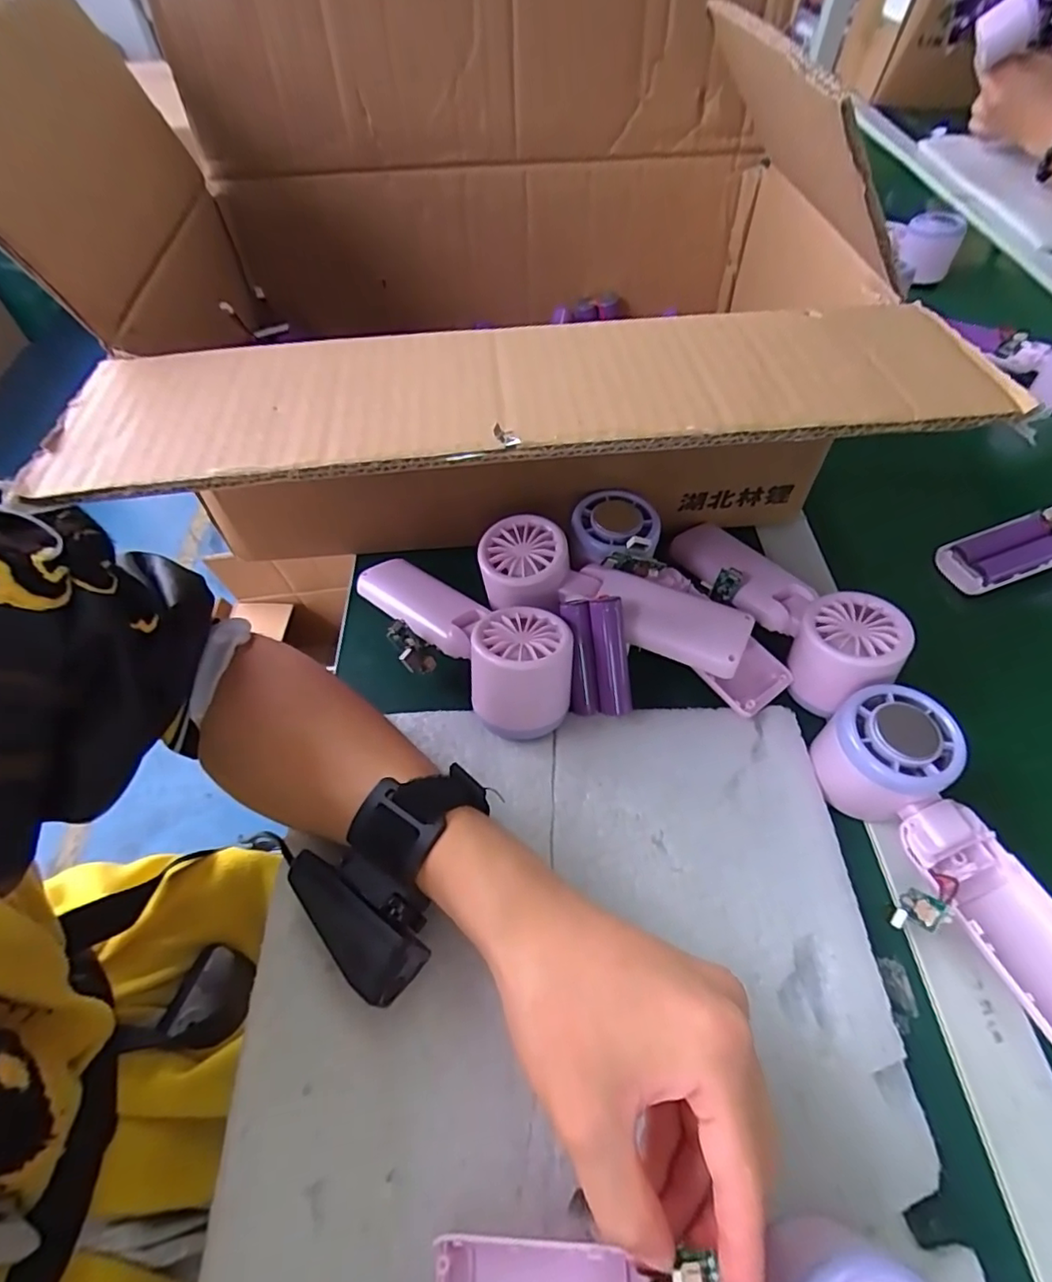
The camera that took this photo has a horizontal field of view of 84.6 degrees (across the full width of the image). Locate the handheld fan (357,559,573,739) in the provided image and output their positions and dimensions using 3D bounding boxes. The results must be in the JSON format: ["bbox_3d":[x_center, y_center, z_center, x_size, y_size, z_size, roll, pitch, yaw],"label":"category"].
[{"bbox_3d":[-0.037,-0.001,0.346,0.150,0.052,0.066,31,60,33],"label":"handheld fan"}]

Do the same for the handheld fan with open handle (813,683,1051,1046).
[{"bbox_3d":[0.199,0.102,0.267,0.063,0.047,0.162,-20,59,-14],"label":"handheld fan with open handle"}]

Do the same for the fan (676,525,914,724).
[{"bbox_3d":[0.156,-0.022,0.367,0.057,0.050,0.165,-21,45,-14],"label":"fan"}]

